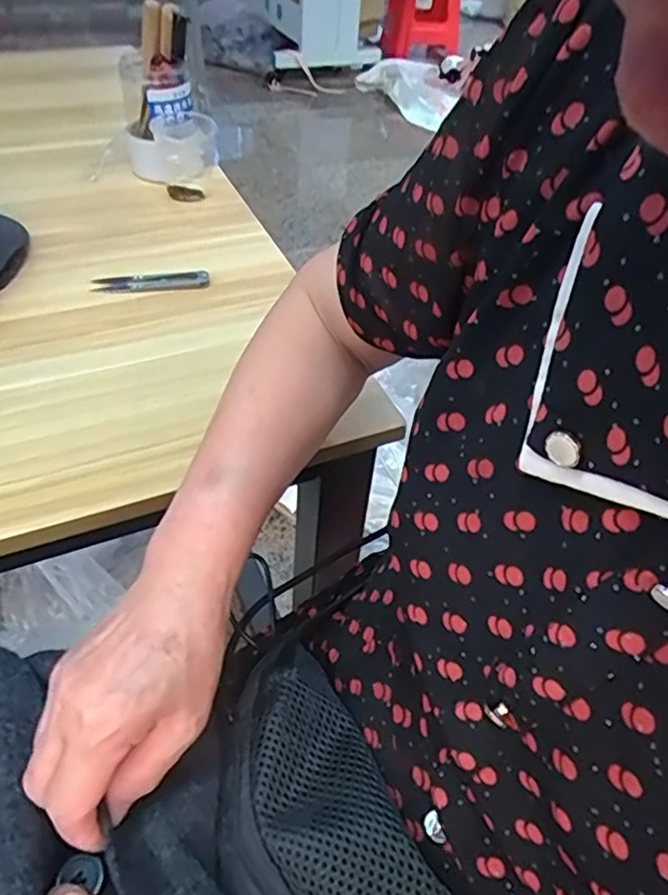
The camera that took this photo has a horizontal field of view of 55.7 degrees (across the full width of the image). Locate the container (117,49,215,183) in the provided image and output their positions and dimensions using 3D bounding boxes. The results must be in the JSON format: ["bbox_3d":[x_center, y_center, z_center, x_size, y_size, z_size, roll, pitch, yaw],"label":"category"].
[{"bbox_3d":[-0.184,-0.366,0.711,0.096,0.104,0.106,-9,47,-14],"label":"container"}]

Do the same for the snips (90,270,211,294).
[{"bbox_3d":[-0.166,-0.151,0.577,0.103,0.007,0.025,-7,46,-11],"label":"snips"}]

